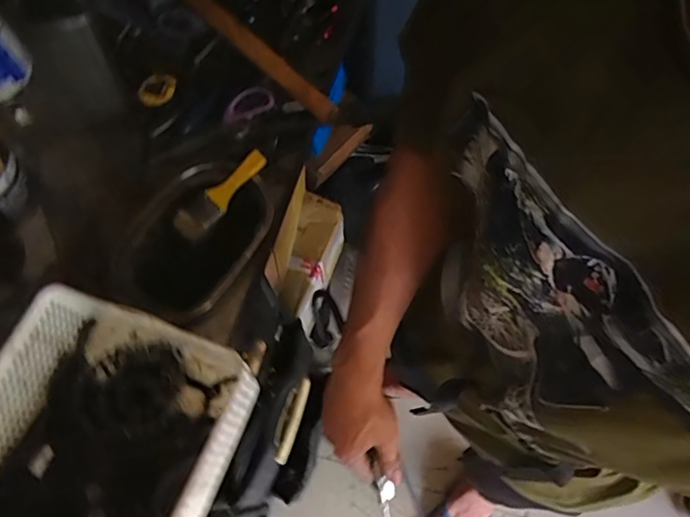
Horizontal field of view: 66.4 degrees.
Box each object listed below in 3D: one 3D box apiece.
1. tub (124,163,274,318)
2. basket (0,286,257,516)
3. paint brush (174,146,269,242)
[{"bbox_3d":[-0.183,-0.027,0.664,0.154,0.039,0.193,31,71,15],"label":"tub"},{"bbox_3d":[-0.261,0.217,0.508,0.248,0.086,0.329,19,68,10],"label":"basket"},{"bbox_3d":[-0.161,-0.086,0.680,0.143,0.022,0.043,-43,67,0],"label":"paint brush"}]

